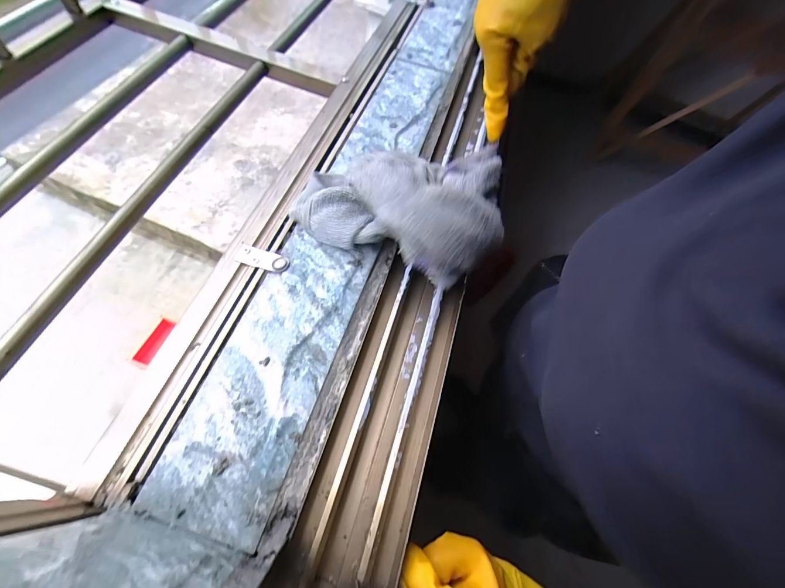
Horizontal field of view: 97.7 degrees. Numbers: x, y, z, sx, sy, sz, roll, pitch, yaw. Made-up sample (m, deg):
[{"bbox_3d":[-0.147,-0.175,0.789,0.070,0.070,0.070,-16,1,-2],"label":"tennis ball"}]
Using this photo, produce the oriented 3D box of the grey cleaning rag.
[{"bbox_3d":[0.010,-0.100,0.319,0.188,0.064,0.145,22,63,7],"label":"grey cleaning rag"}]

